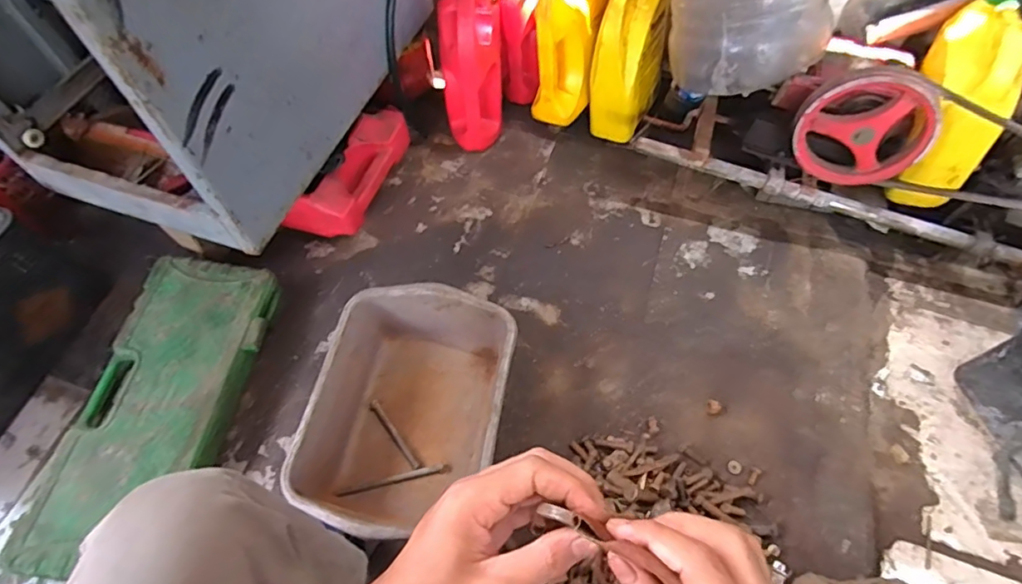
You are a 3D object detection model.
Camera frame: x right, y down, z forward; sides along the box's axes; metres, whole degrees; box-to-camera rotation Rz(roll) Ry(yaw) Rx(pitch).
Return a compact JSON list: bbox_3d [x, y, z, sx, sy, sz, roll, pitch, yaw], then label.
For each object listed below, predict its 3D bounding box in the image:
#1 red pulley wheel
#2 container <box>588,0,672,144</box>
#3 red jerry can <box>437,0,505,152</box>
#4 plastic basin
[{"bbox_3d":[0.553,-0.255,0.858,0.192,0.181,0.041,14,60,9],"label":"red pulley wheel"},{"bbox_3d":[0.243,-0.470,1.086,0.108,0.319,0.172,27,63,16],"label":"container"},{"bbox_3d":[-0.076,-0.440,1.081,0.116,0.296,0.162,0,59,1],"label":"red jerry can"},{"bbox_3d":[-0.144,0.173,0.807,0.269,0.125,0.349,6,59,4],"label":"plastic basin"}]

